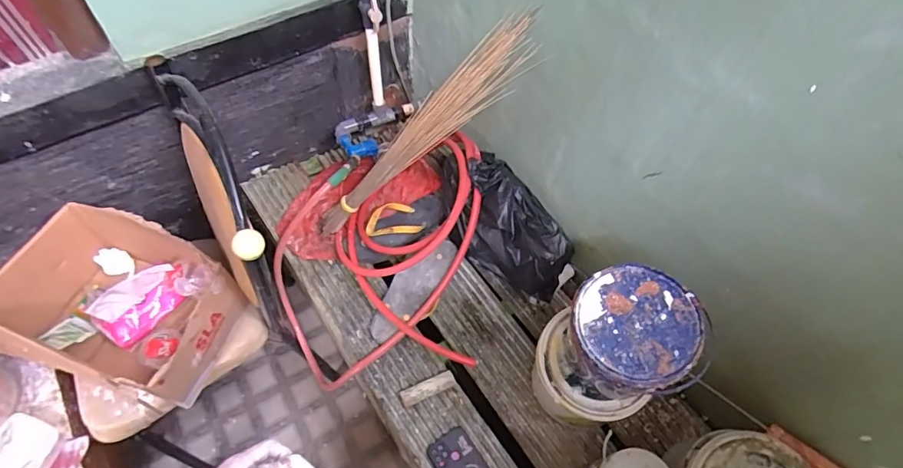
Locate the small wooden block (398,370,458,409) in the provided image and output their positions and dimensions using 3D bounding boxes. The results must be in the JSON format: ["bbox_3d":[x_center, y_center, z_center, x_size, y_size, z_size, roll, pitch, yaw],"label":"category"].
[{"bbox_3d":[-0.044,0.296,0.905,0.106,0.030,0.030,-20,63,-14],"label":"small wooden block"}]

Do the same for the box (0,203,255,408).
[{"bbox_3d":[-0.641,0.128,0.925,0.415,0.191,0.284,18,61,7],"label":"box"}]

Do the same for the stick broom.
[{"bbox_3d":[-0.071,-0.171,0.900,0.090,0.607,0.060,15,49,-45],"label":"stick broom"}]

